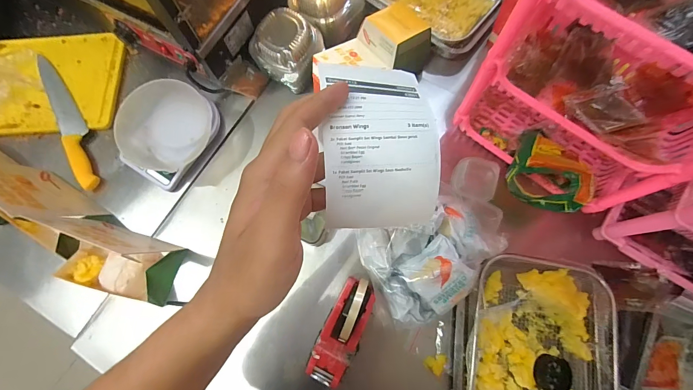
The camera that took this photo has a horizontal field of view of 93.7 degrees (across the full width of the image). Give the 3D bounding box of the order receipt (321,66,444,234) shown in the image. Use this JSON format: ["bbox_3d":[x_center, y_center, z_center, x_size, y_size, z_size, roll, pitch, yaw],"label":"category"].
[{"bbox_3d":[0.023,-0.034,0.223,0.076,0.029,0.107,-3,74,0],"label":"order receipt"}]

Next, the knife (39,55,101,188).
[{"bbox_3d":[-0.584,-0.163,0.681,0.051,0.018,0.346,-28,75,-7],"label":"knife"}]

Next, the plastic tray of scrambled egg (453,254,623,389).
[{"bbox_3d":[0.299,0.253,0.519,0.230,0.058,0.297,9,74,4],"label":"plastic tray of scrambled egg"}]

